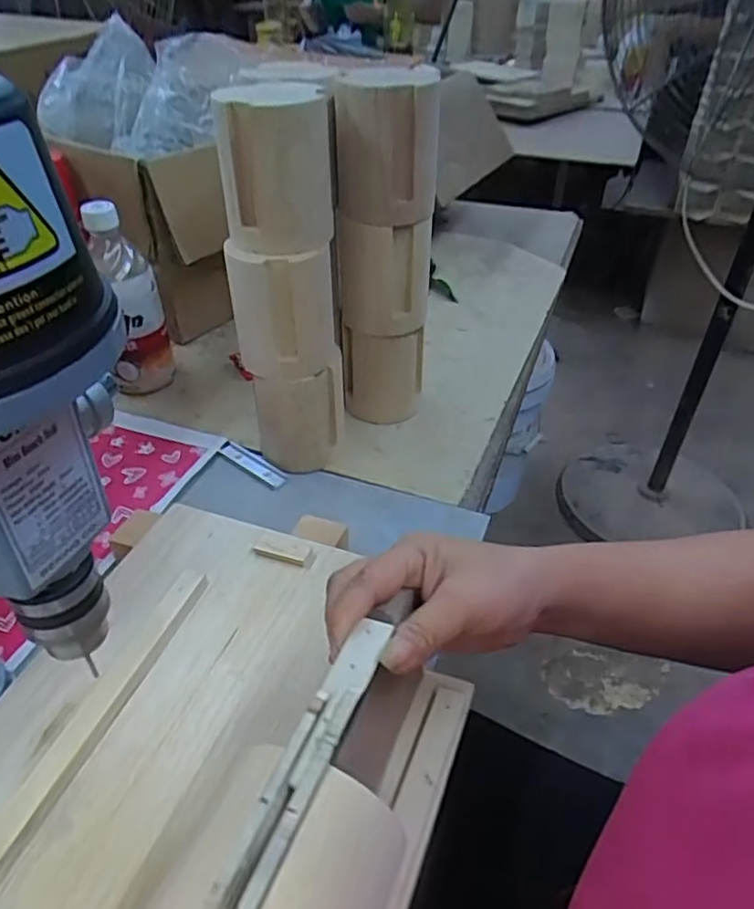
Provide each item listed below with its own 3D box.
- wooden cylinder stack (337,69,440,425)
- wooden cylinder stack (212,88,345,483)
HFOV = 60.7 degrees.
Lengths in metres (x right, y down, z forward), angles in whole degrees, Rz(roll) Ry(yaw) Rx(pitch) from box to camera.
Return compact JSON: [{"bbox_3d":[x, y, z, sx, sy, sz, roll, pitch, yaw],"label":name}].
[{"bbox_3d":[0.007,-0.155,0.558,0.064,0.302,0.074,24,45,27],"label":"wooden cylinder stack"},{"bbox_3d":[-0.072,-0.123,0.519,0.078,0.295,0.090,0,39,0],"label":"wooden cylinder stack"}]

